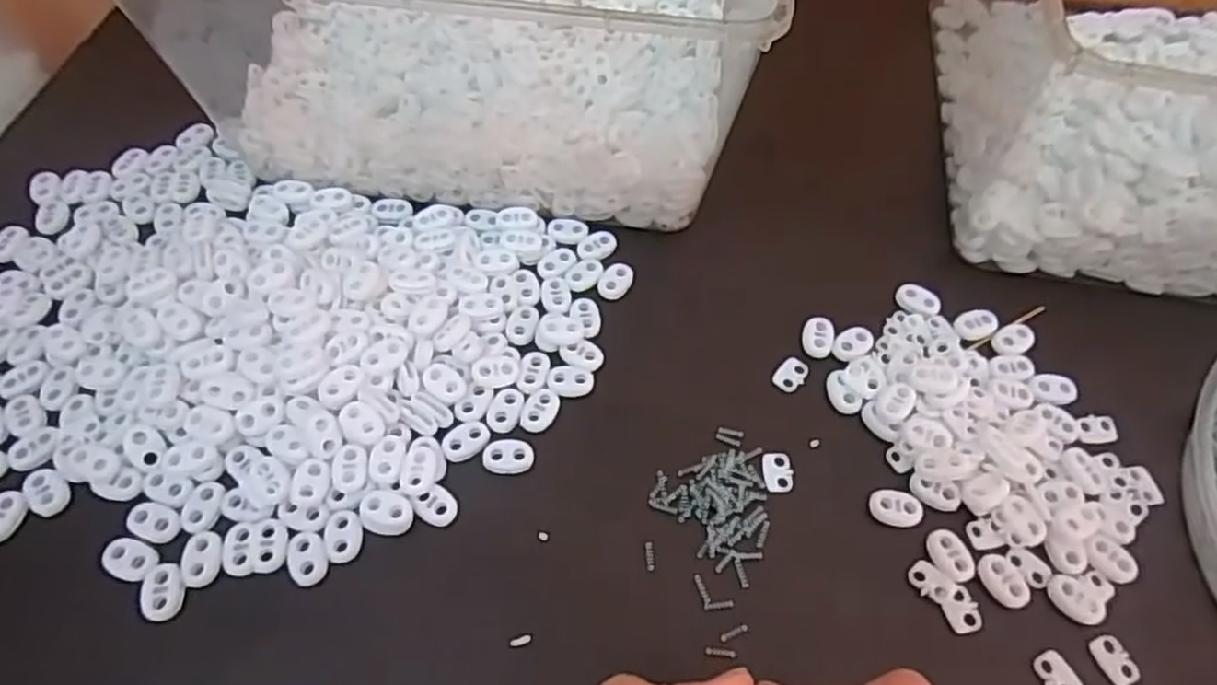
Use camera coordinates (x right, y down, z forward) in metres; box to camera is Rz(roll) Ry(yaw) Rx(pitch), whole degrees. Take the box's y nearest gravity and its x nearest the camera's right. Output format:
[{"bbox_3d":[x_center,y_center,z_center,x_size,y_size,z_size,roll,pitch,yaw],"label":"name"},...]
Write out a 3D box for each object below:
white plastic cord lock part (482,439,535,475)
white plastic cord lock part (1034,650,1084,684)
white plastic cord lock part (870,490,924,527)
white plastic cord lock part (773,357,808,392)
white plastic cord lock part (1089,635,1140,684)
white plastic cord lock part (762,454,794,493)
[{"bbox_3d":[-0.045,0.052,0.336,0.022,0.004,0.017,-1,61,-2],"label":"white plastic cord lock part"},{"bbox_3d":[0.181,0.133,0.295,0.013,0.004,0.019,-27,65,-15],"label":"white plastic cord lock part"},{"bbox_3d":[0.129,0.073,0.328,0.022,0.004,0.016,11,61,5],"label":"white plastic cord lock part"},{"bbox_3d":[0.091,0.015,0.365,0.014,0.004,0.020,31,65,15],"label":"white plastic cord lock part"},{"bbox_3d":[0.206,0.129,0.299,0.013,0.004,0.019,-16,63,-10],"label":"white plastic cord lock part"},{"bbox_3d":[0.078,0.059,0.337,0.014,0.004,0.019,2,61,0],"label":"white plastic cord lock part"}]

